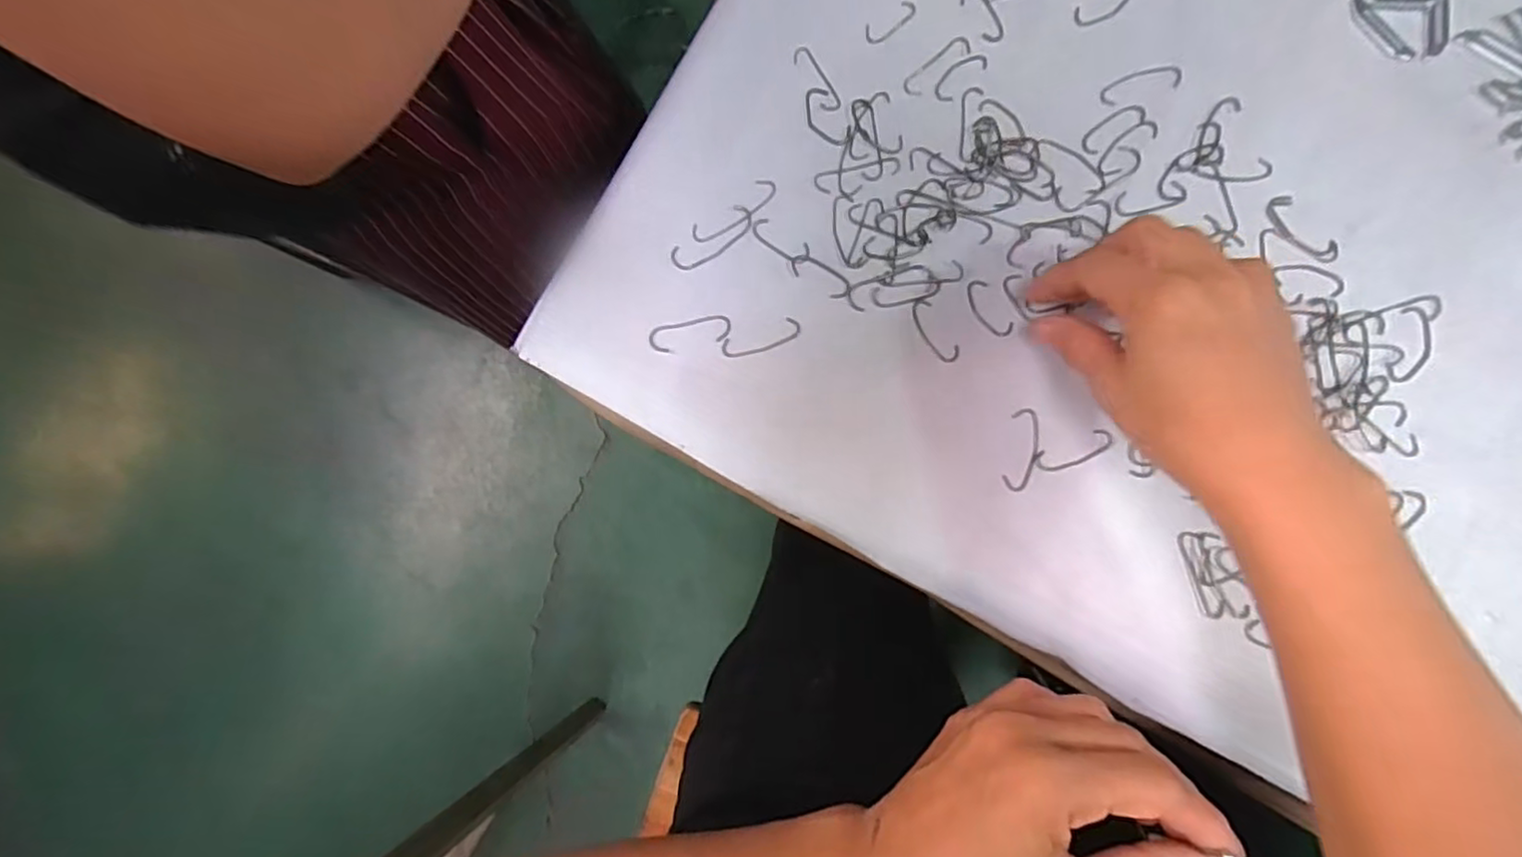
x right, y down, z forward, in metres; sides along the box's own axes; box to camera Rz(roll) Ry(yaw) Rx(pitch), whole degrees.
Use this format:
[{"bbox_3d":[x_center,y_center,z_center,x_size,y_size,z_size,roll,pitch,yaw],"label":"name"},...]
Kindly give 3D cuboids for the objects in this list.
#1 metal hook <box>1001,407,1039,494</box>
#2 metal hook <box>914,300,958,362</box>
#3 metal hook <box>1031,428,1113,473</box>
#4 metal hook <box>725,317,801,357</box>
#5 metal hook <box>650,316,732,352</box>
[{"bbox_3d":[0.128,0.010,0.322,0.014,0.004,0.041,10,85,8],"label":"metal hook"},{"bbox_3d":[0.088,-0.049,0.335,0.013,0.004,0.035,-28,81,3],"label":"metal hook"},{"bbox_3d":[0.151,0.011,0.319,0.036,0.004,0.012,-20,82,4],"label":"metal hook"},{"bbox_3d":[0.001,-0.047,0.348,0.041,0.004,0.013,-20,82,4],"label":"metal hook"},{"bbox_3d":[-0.038,-0.051,0.352,0.043,0.004,0.015,-10,82,5],"label":"metal hook"}]

